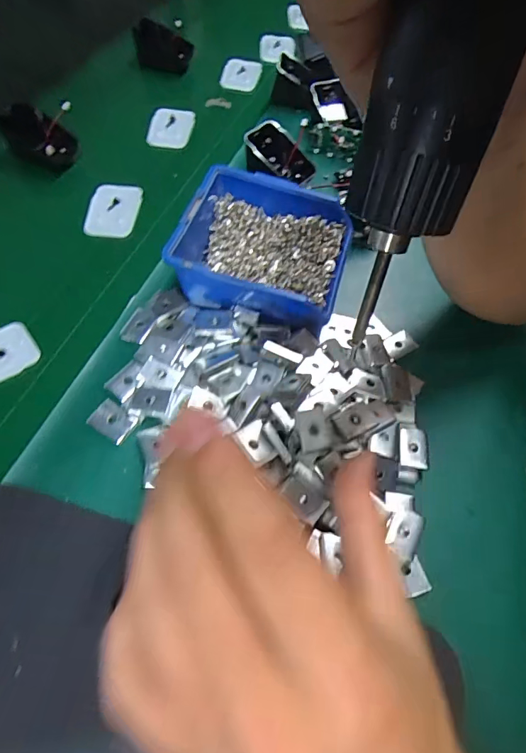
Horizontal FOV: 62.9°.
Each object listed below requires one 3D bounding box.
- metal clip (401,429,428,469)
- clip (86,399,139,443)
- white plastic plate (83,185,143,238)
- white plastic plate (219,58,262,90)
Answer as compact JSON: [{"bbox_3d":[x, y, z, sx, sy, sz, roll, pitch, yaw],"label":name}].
[{"bbox_3d":[0.102,0.048,0.292,0.016,0.009,0.029,7,59,-1],"label":"metal clip"},{"bbox_3d":[-0.101,0.030,0.289,0.028,0.006,0.021,30,61,13],"label":"clip"},{"bbox_3d":[-0.141,-0.157,0.406,0.046,0.011,0.064,6,59,-2],"label":"white plastic plate"},{"bbox_3d":[-0.028,-0.384,0.545,0.047,0.009,0.065,9,59,0],"label":"white plastic plate"}]

